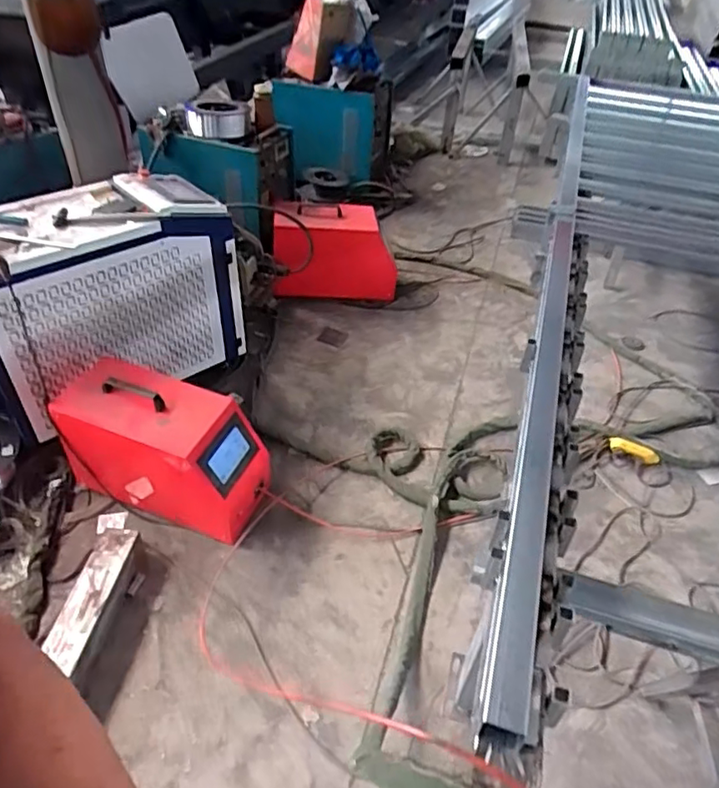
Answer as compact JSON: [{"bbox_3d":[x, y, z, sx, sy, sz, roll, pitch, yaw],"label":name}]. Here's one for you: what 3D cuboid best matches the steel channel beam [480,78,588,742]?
[{"bbox_3d":[0.500,-0.333,1.506,0.059,0.085,2.277,13,43,10],"label":"steel channel beam"}]

